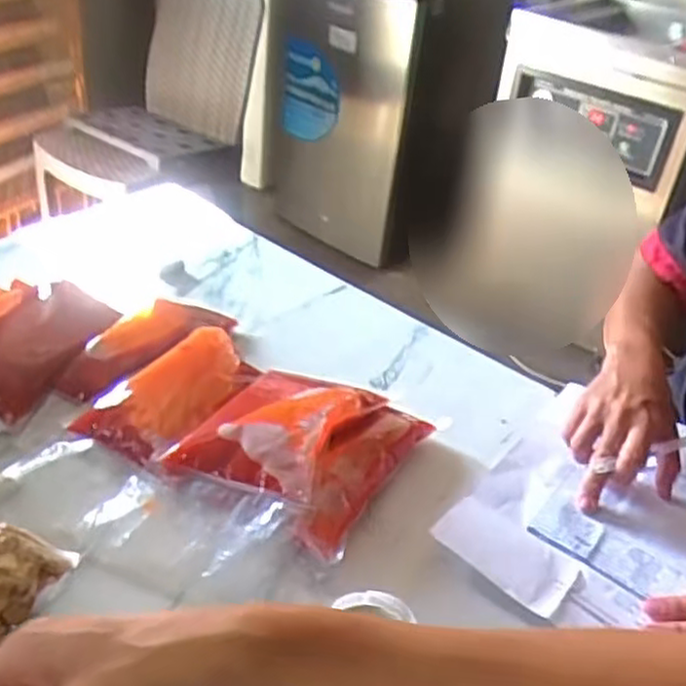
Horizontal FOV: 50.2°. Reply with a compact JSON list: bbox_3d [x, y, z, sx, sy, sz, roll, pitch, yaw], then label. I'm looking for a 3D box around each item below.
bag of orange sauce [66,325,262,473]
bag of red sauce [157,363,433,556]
[{"bbox_3d":[-0.159,0.043,0.687,0.104,0.048,0.170,23,38,21],"label":"bag of orange sauce"},{"bbox_3d":[-0.039,0.082,0.643,0.171,0.061,0.180,21,37,19],"label":"bag of red sauce"}]

